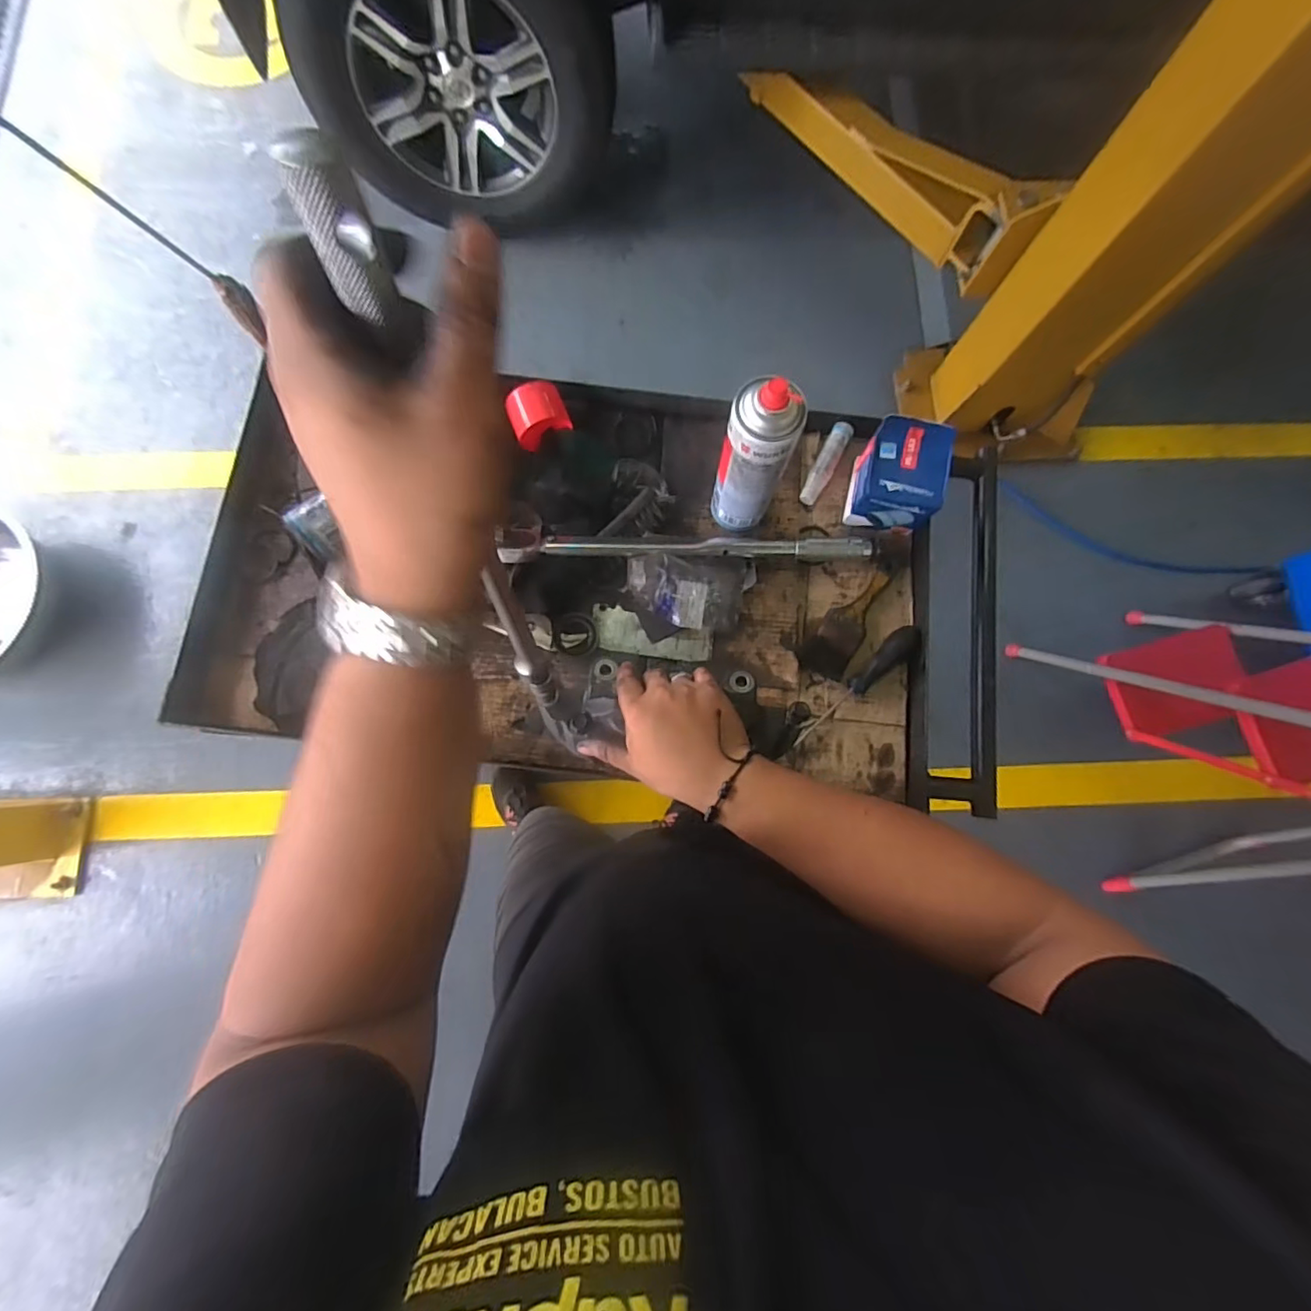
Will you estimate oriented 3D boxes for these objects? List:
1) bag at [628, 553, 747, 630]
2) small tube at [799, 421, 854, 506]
[{"bbox_3d":[0.038,-0.077,0.621,0.133,0.063,0.084,2,80,0],"label":"bag"},{"bbox_3d":[0.205,-0.231,0.678,0.025,0.022,0.110,27,81,4],"label":"small tube"}]

